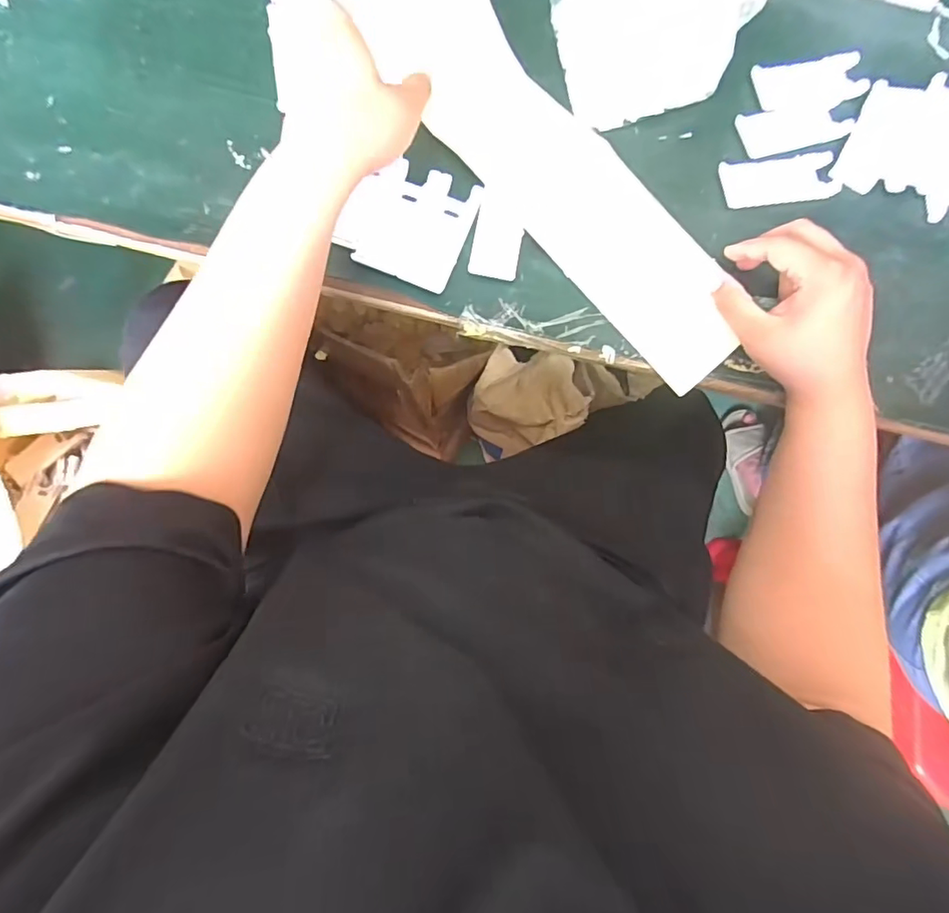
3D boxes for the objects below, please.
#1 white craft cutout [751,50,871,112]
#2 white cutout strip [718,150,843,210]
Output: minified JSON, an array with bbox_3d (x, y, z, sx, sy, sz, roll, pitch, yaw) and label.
[{"bbox_3d":[0.311,-0.345,0.479,0.105,0.004,0.050,-12,79,-8],"label":"white craft cutout"},{"bbox_3d":[0.271,-0.247,0.462,0.100,0.010,0.045,-6,78,-7],"label":"white cutout strip"}]

